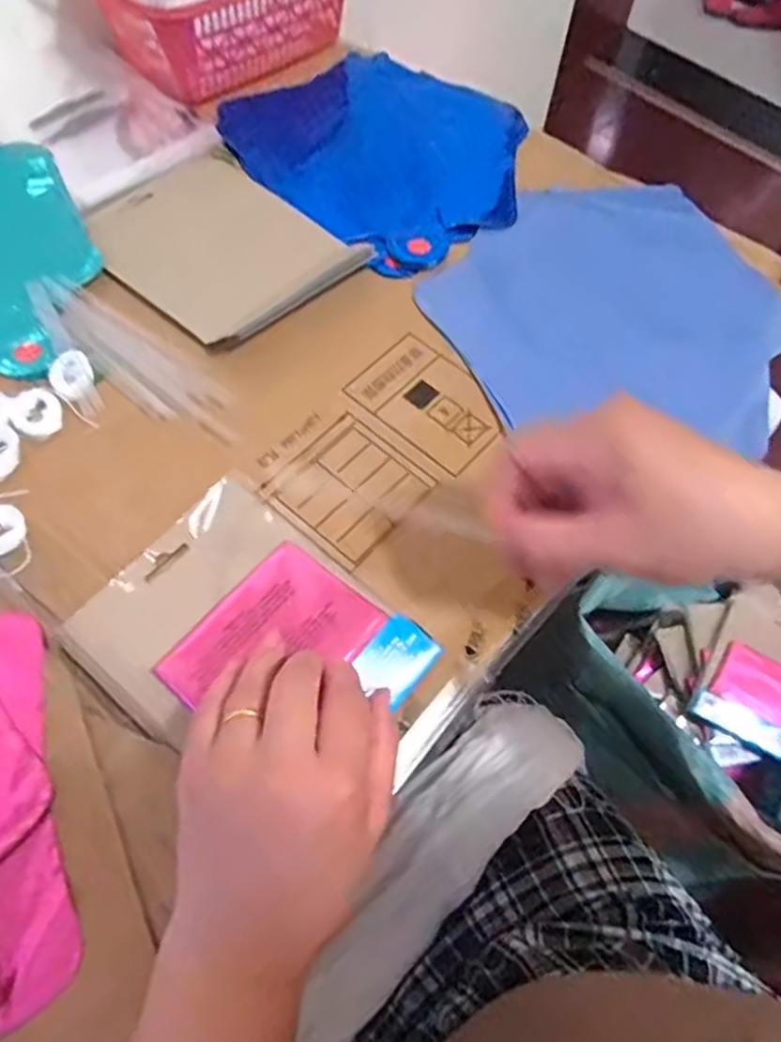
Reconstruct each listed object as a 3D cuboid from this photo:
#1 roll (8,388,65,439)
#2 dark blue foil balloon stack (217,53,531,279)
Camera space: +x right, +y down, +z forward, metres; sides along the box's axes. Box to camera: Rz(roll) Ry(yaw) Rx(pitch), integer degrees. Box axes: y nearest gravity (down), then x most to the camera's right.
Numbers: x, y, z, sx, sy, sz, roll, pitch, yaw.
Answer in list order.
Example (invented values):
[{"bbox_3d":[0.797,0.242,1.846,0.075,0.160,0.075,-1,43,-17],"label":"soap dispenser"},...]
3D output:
[{"bbox_3d":[-0.201,-0.062,0.389,0.026,0.007,0.034,-26,64,-15],"label":"roll"},{"bbox_3d":[-0.003,-0.303,0.549,0.214,0.021,0.261,-37,68,-20],"label":"dark blue foil balloon stack"}]

